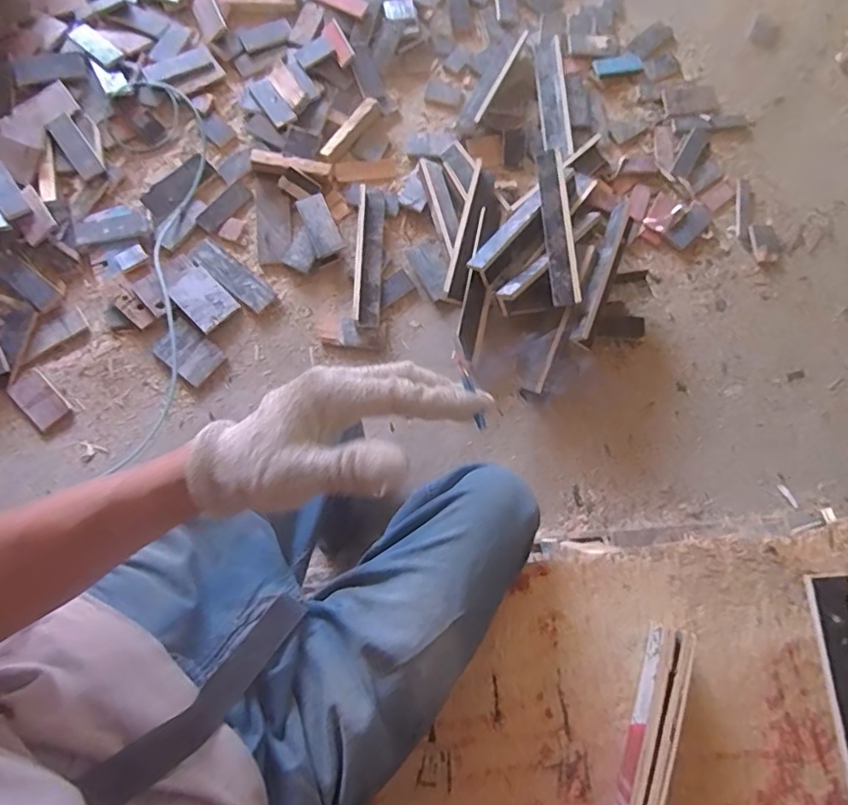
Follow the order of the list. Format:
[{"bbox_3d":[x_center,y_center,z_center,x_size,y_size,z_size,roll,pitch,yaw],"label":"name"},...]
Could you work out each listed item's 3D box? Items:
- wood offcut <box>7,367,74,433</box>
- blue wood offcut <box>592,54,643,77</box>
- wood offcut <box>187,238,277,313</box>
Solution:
[{"bbox_3d":[-0.935,-0.004,1.344,0.094,0.010,0.147,-42,89,0],"label":"wood offcut"},{"bbox_3d":[0.542,-0.948,1.547,0.139,0.013,0.056,-12,77,-6],"label":"blue wood offcut"},{"bbox_3d":[-0.478,-0.319,1.386,0.247,0.017,0.074,41,75,7],"label":"wood offcut"}]

